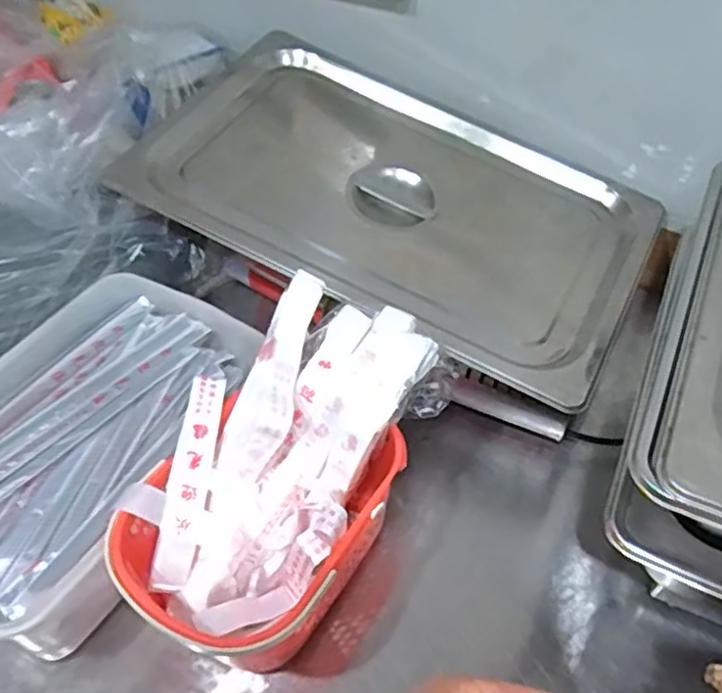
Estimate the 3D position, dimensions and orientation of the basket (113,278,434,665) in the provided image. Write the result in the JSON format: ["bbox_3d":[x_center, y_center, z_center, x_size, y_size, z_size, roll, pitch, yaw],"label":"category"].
[{"bbox_3d":[-0.067,0.105,0.532,0.177,0.151,0.282,20,51,17],"label":"basket"}]

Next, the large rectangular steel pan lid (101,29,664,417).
[{"bbox_3d":[0.035,-0.170,0.704,0.534,0.043,0.339,29,60,12],"label":"large rectangular steel pan lid"}]

